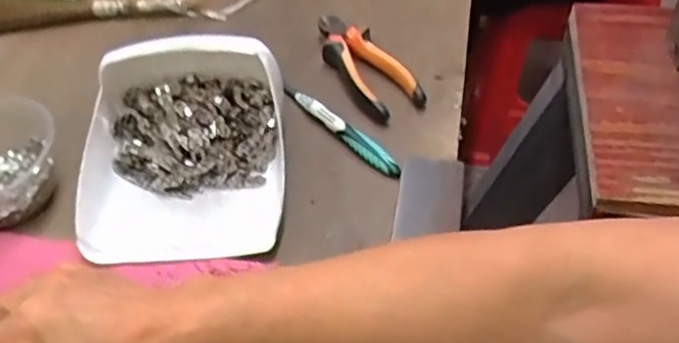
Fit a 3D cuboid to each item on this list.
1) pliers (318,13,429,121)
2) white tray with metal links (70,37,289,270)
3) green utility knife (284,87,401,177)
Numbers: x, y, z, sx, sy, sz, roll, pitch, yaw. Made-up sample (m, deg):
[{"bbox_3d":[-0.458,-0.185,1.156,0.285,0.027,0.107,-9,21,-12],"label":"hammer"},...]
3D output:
[{"bbox_3d":[0.023,-0.104,0.602,0.051,0.026,0.149,-25,51,-19],"label":"pliers"},{"bbox_3d":[-0.125,-0.025,0.490,0.156,0.087,0.169,-3,47,-1],"label":"white tray with metal links"},{"bbox_3d":[-0.001,-0.037,0.552,0.012,0.022,0.144,-32,54,-25],"label":"green utility knife"}]

